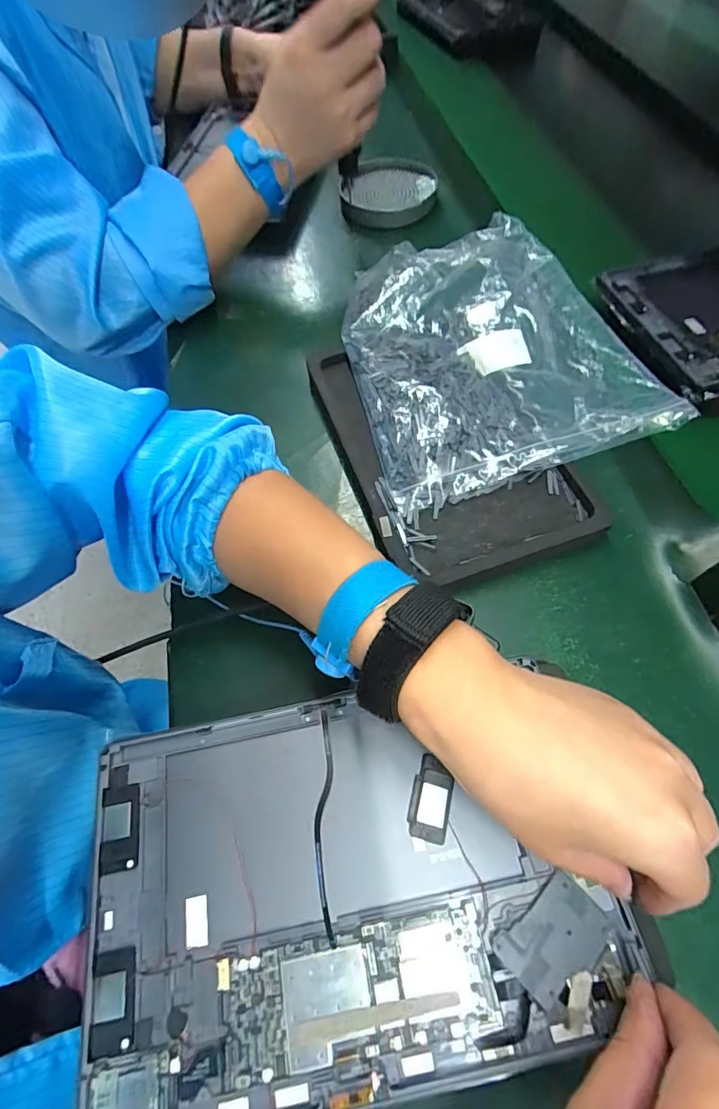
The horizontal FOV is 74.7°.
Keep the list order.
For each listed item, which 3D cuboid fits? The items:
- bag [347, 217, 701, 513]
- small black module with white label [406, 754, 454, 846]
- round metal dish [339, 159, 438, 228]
[{"bbox_3d":[0.100,-0.187,0.403,0.220,0.032,0.285,-15,65,-6],"label":"bag"},{"bbox_3d":[0.038,0.129,0.250,0.021,0.005,0.039,13,65,7],"label":"small black module with white label"},{"bbox_3d":[0.035,-0.433,0.562,0.104,0.028,0.113,0,64,1],"label":"round metal dish"}]

